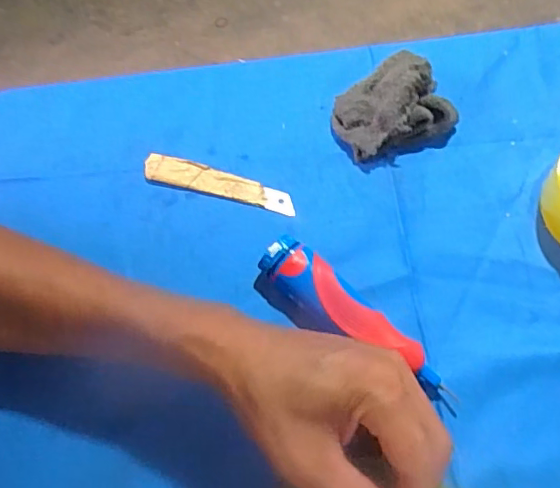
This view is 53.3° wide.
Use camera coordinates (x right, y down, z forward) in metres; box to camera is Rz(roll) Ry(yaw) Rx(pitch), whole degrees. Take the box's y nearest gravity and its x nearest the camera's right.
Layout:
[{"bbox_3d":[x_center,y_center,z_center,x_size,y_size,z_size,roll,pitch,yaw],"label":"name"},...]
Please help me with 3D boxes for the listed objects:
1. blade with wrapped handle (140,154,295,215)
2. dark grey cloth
[{"bbox_3d":[-0.047,-0.048,0.439,0.120,0.005,0.023,14,66,4],"label":"blade with wrapped handle"},{"bbox_3d":[0.090,-0.110,0.453,0.090,0.042,0.080,-30,70,-15],"label":"dark grey cloth"}]

